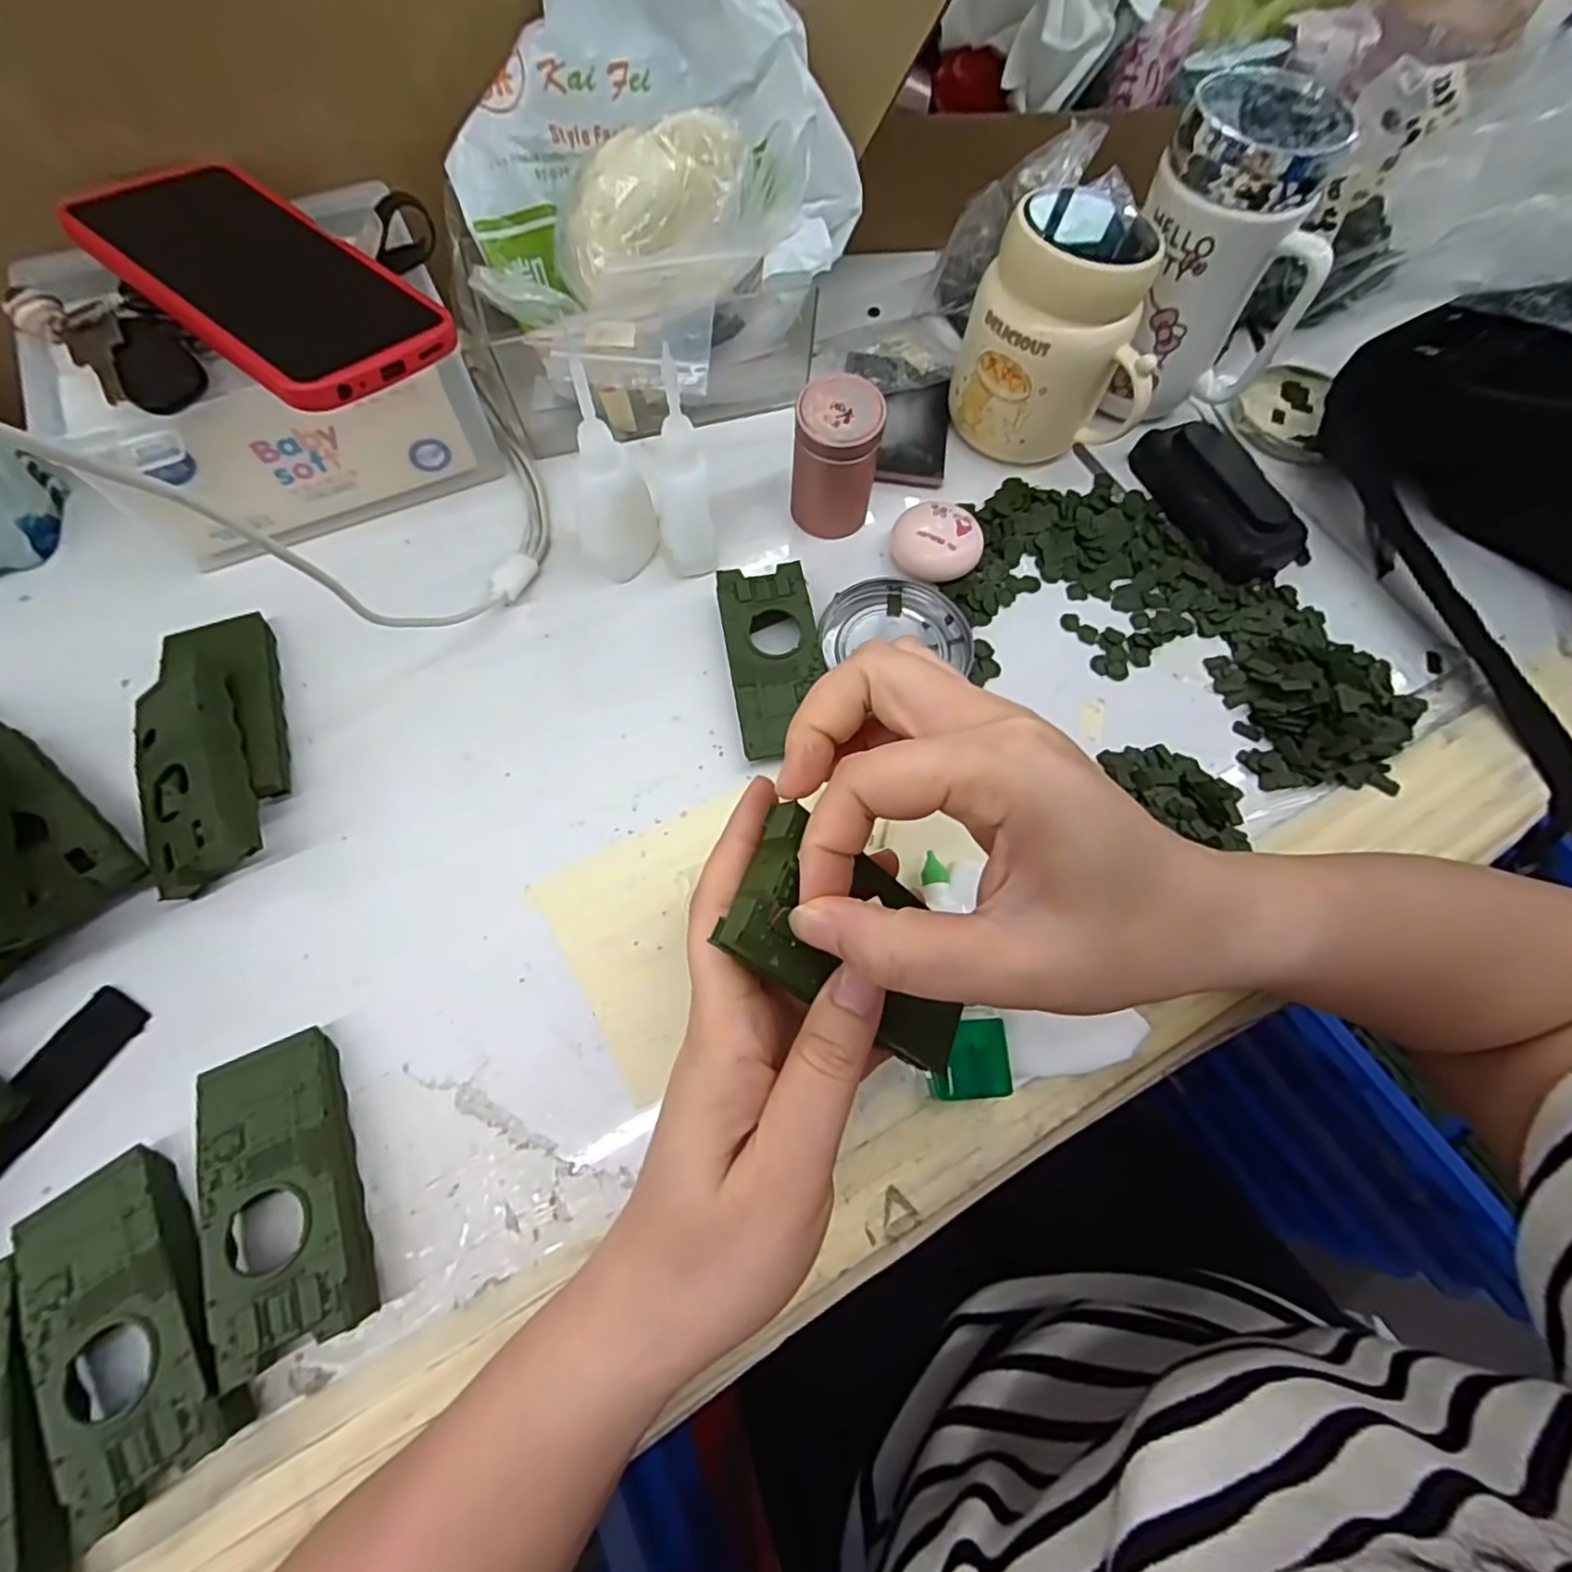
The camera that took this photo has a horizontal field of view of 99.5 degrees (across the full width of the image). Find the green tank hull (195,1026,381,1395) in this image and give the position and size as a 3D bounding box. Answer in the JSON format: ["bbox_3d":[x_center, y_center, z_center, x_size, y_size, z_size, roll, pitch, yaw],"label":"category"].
[{"bbox_3d":[-0.187,0.149,0.247,0.046,0.020,0.103,-23,71,-10],"label":"green tank hull"}]

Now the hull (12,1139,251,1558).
[{"bbox_3d":[-0.227,0.184,0.231,0.051,0.019,0.103,-34,73,-14],"label":"hull"}]

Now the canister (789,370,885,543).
[{"bbox_3d":[0.027,-0.175,0.357,0.044,0.065,0.040,8,68,1],"label":"canister"}]

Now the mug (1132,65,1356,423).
[{"bbox_3d":[0.229,-0.280,0.367,0.087,0.139,0.083,-3,69,-3],"label":"mug"}]

